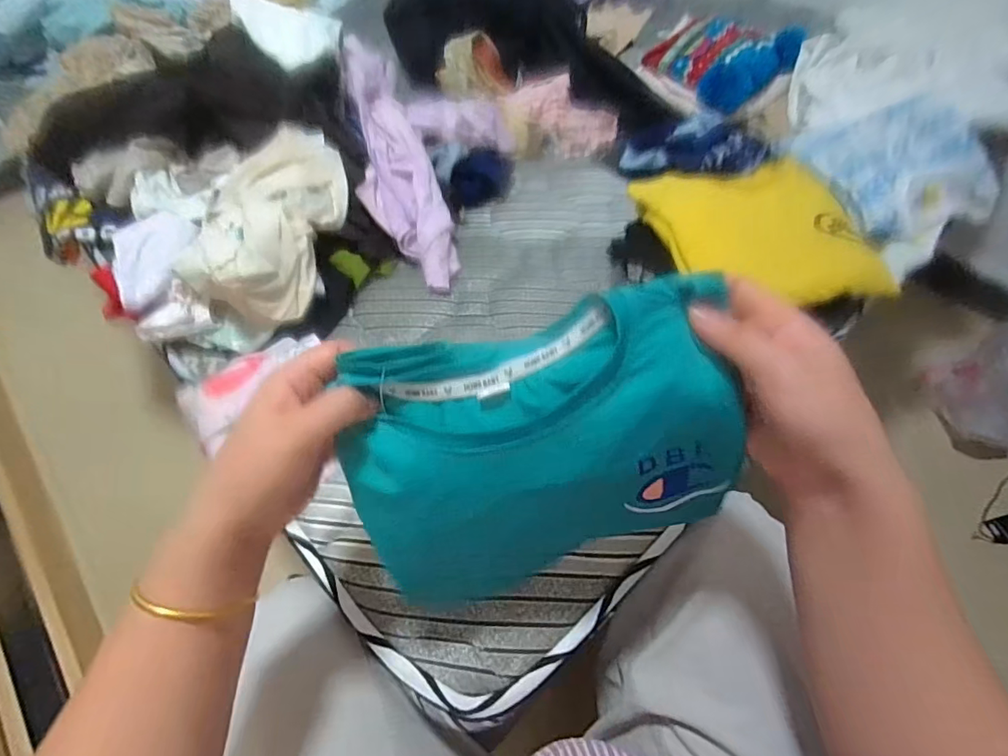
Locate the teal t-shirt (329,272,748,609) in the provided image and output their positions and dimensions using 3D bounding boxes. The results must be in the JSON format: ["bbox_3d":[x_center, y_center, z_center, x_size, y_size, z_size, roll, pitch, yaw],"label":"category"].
[{"bbox_3d":[0.022,0.037,0.313,0.237,0.140,0.131,-15,59,-9],"label":"teal t-shirt"}]

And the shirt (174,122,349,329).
[{"bbox_3d":[-0.285,-0.191,0.606,0.150,0.084,0.276,6,58,4],"label":"shirt"}]

